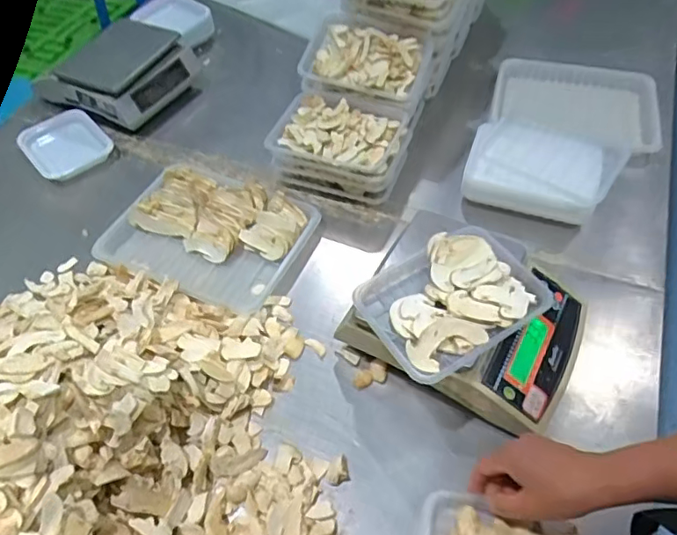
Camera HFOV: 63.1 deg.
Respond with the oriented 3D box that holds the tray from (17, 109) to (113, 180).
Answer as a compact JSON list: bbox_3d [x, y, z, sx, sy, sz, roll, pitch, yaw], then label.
[{"bbox_3d":[-0.449,-0.200,0.912,0.117,0.029,0.141,-37,61,-23],"label":"tray"}]

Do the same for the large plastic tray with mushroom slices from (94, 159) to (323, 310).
[{"bbox_3d":[-0.183,-0.049,0.778,0.266,0.042,0.199,22,57,17],"label":"large plastic tray with mushroom slices"}]

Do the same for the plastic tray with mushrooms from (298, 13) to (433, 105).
[{"bbox_3d":[0.040,-0.314,0.851,0.188,0.066,0.138,23,57,18],"label":"plastic tray with mushrooms"}]

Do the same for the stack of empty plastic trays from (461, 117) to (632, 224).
[{"bbox_3d":[0.299,-0.137,0.817,0.210,0.090,0.142,15,55,12],"label":"stack of empty plastic trays"}]

